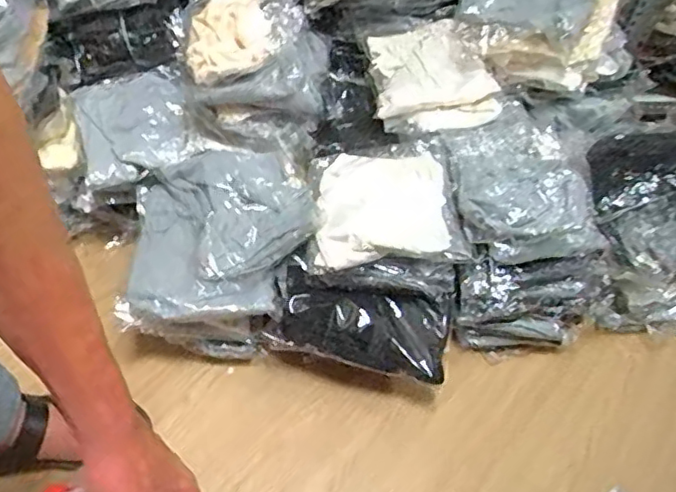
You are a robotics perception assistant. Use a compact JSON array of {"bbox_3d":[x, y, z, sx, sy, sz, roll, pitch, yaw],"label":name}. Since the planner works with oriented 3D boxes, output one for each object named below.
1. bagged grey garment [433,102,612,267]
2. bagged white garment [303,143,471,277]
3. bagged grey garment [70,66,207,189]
[{"bbox_3d":[0.274,-0.110,0.944,0.219,0.079,0.302,-8,53,-11],"label":"bagged grey garment"},{"bbox_3d":[0.072,-0.063,0.929,0.226,0.065,0.249,3,51,-3],"label":"bagged white garment"},{"bbox_3d":[-0.347,-0.210,1.044,0.188,0.041,0.223,-16,55,-17],"label":"bagged grey garment"}]

